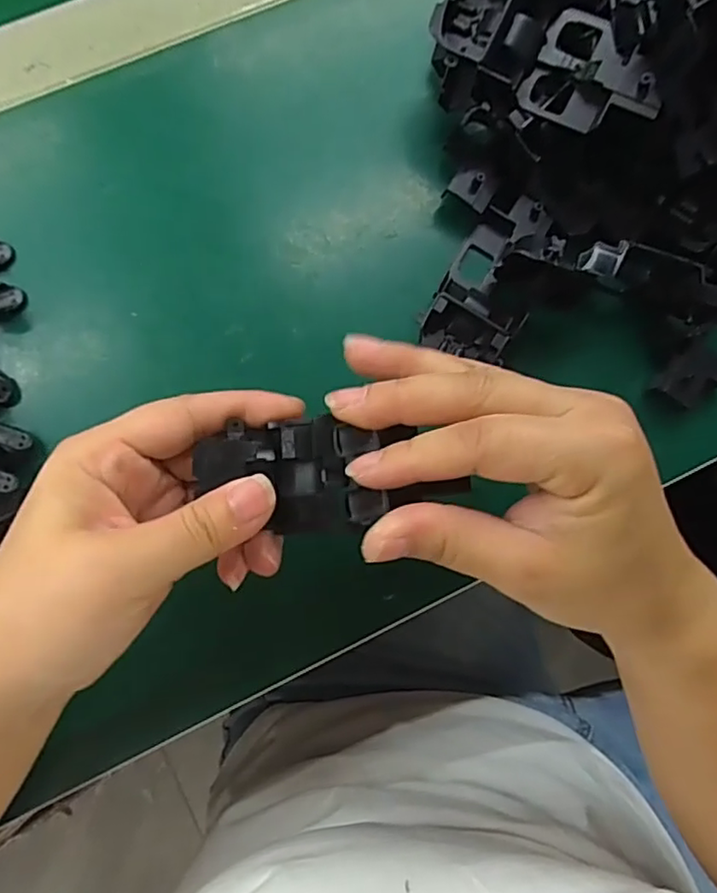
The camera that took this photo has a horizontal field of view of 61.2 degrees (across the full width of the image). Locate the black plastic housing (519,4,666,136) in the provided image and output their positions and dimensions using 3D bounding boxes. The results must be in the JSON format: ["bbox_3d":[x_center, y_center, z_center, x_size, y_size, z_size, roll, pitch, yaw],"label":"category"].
[{"bbox_3d":[0.102,-0.156,0.255,0.055,0.008,0.042,32,107,21],"label":"black plastic housing"}]

